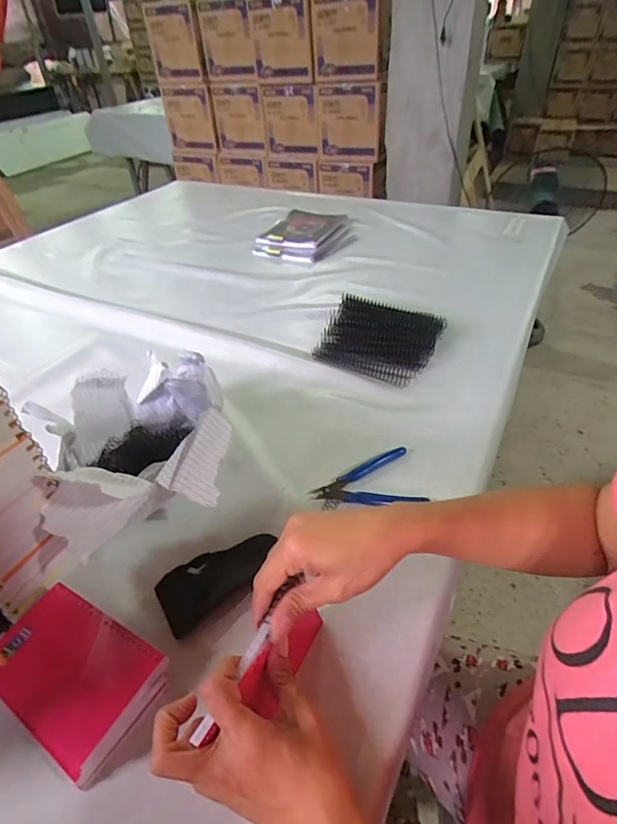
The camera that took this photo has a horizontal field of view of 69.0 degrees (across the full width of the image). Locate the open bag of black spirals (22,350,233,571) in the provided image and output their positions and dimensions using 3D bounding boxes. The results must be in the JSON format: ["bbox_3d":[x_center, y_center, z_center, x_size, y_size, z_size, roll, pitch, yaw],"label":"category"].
[{"bbox_3d":[-0.188,0.045,0.494,0.198,0.106,0.234,-18,43,-15],"label":"open bag of black spirals"}]

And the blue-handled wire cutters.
[{"bbox_3d":[0.064,0.080,0.511,0.118,0.010,0.080,-10,41,-6],"label":"blue-handled wire cutters"}]

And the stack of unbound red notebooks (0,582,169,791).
[{"bbox_3d":[-0.185,0.209,0.363,0.135,0.040,0.088,20,47,26],"label":"stack of unbound red notebooks"}]

